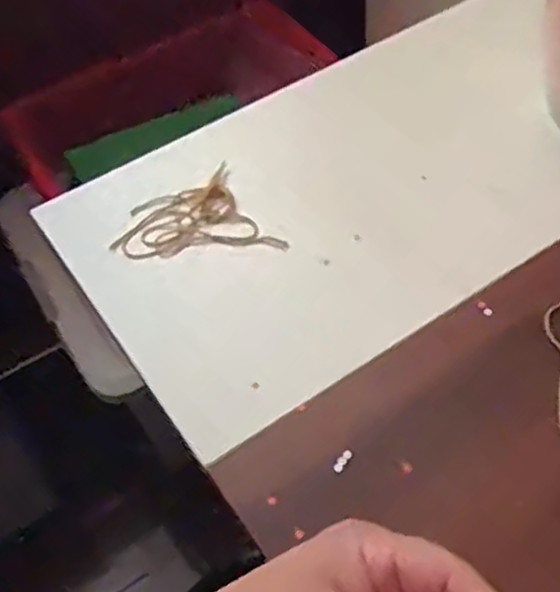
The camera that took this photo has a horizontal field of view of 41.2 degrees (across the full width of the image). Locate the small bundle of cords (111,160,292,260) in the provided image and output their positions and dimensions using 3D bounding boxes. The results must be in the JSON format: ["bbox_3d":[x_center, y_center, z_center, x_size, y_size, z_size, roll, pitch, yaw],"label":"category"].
[{"bbox_3d":[-0.068,-0.063,0.592,0.124,0.008,0.084,-11,52,-2],"label":"small bundle of cords"}]

